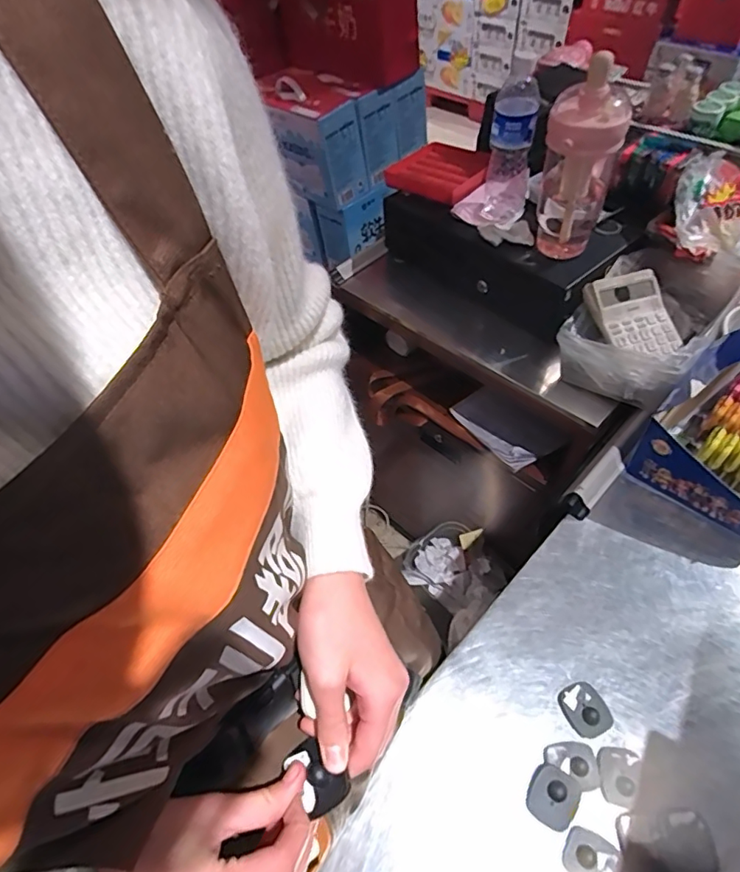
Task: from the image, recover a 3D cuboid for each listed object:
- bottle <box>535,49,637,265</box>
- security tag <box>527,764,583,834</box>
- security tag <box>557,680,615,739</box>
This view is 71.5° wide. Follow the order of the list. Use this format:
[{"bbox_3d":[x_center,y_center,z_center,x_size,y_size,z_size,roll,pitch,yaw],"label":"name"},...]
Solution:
[{"bbox_3d":[0.282,-0.360,0.703,0.093,0.236,0.102,12,54,15],"label":"bottle"},{"bbox_3d":[0.165,0.324,0.460,0.040,0.018,0.044,28,58,25],"label":"security tag"},{"bbox_3d":[0.211,0.265,0.502,0.042,0.014,0.046,-20,52,-11],"label":"security tag"}]

